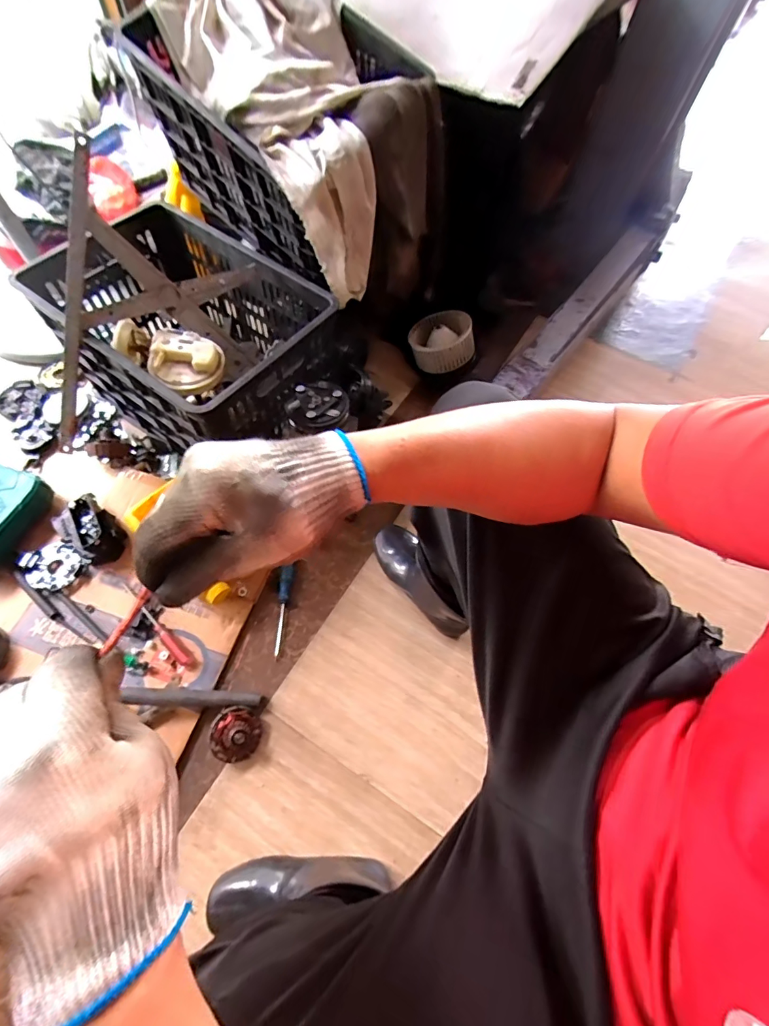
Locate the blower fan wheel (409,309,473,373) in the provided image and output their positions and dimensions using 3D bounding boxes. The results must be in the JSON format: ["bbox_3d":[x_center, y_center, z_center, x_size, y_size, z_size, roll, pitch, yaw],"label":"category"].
[{"bbox_3d":[0.130,-0.399,1.015,0.143,0.067,0.134,0,63,-4],"label":"blower fan wheel"}]

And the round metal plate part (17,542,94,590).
[{"bbox_3d":[-0.591,0.092,0.785,0.090,0.020,0.092,1,64,-1],"label":"round metal plate part"}]

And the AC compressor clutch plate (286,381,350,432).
[{"bbox_3d":[-0.120,-0.196,0.800,0.102,0.032,0.106,2,63,-3],"label":"AC compressor clutch plate"}]

